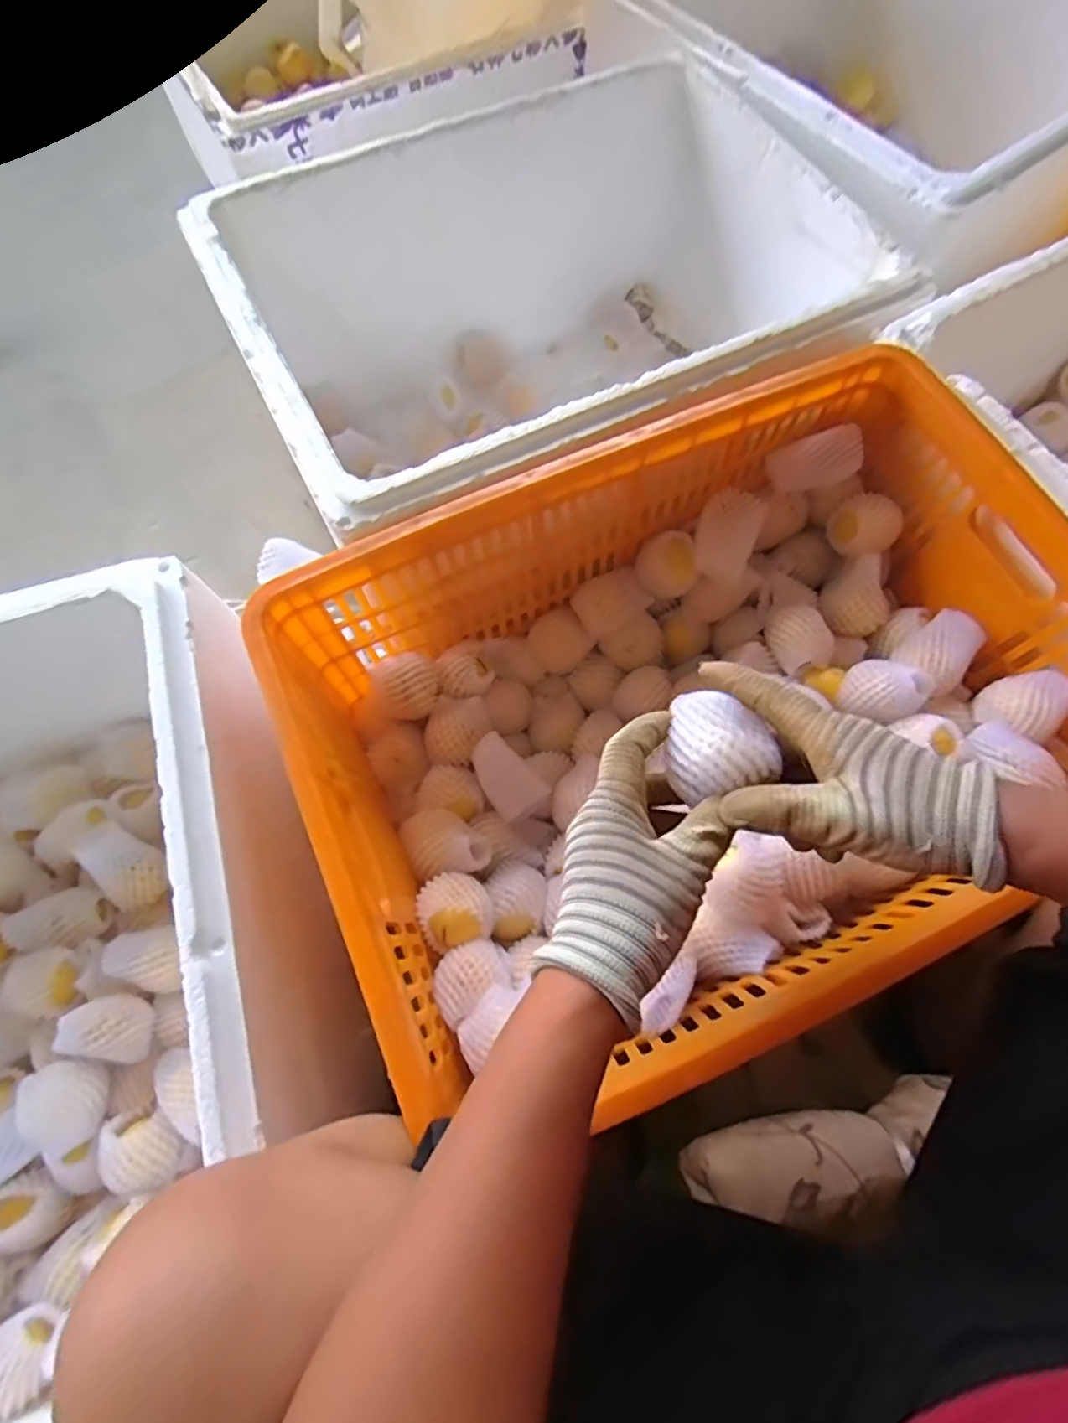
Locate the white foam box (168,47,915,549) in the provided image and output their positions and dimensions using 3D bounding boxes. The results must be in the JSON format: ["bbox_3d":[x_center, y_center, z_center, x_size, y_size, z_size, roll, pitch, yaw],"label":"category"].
[{"bbox_3d":[0.012,-0.411,0.735,0.603,0.296,0.479,-26,72,-9],"label":"white foam box"}]

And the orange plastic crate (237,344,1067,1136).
[{"bbox_3d":[0.124,0.001,0.539,0.578,0.212,0.407,-26,72,-9],"label":"orange plastic crate"}]

